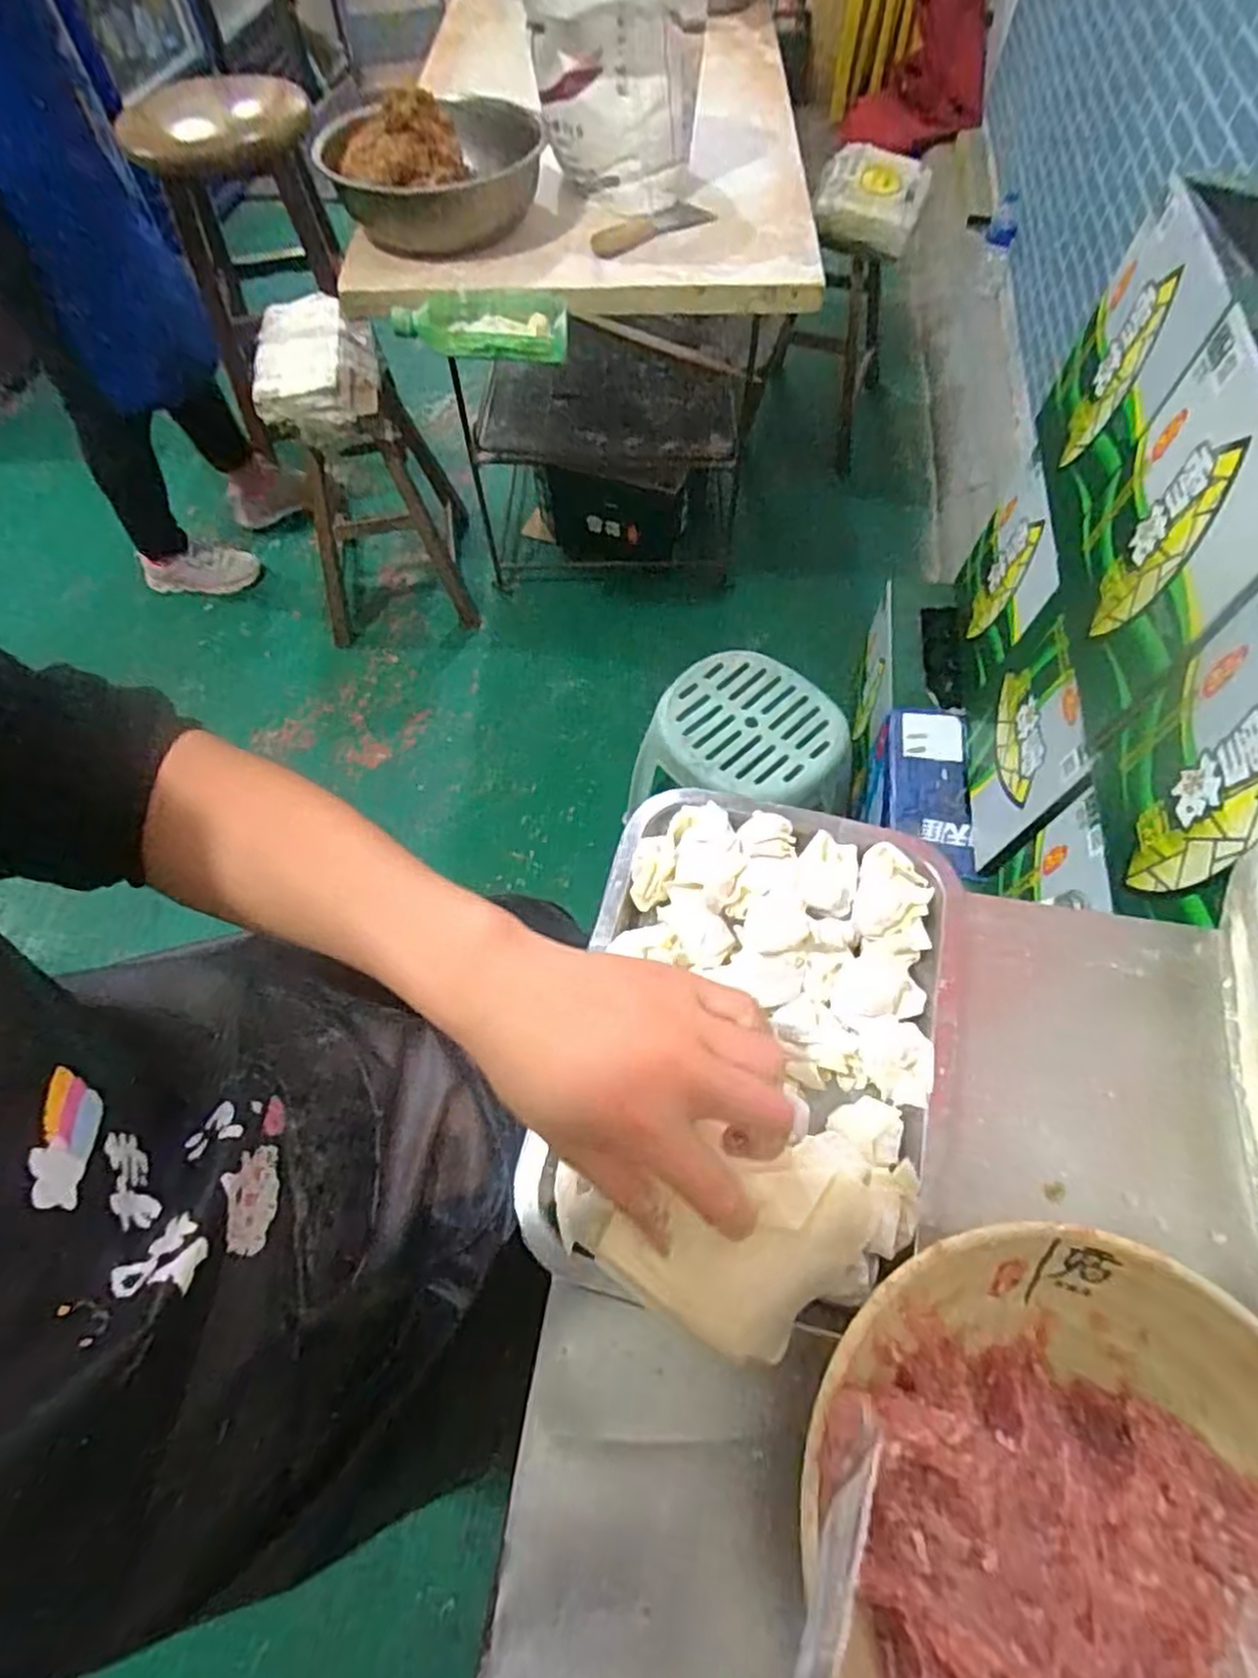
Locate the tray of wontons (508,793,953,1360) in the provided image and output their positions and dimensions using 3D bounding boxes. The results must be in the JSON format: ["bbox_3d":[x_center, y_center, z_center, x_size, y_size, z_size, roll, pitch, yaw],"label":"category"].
[{"bbox_3d":[0.058,0.089,0.356,0.171,0.038,0.249,14,63,9],"label":"tray of wontons"}]

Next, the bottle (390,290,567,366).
[{"bbox_3d":[-0.192,-0.687,0.999,0.225,0.055,0.089,11,62,7],"label":"bottle"}]

